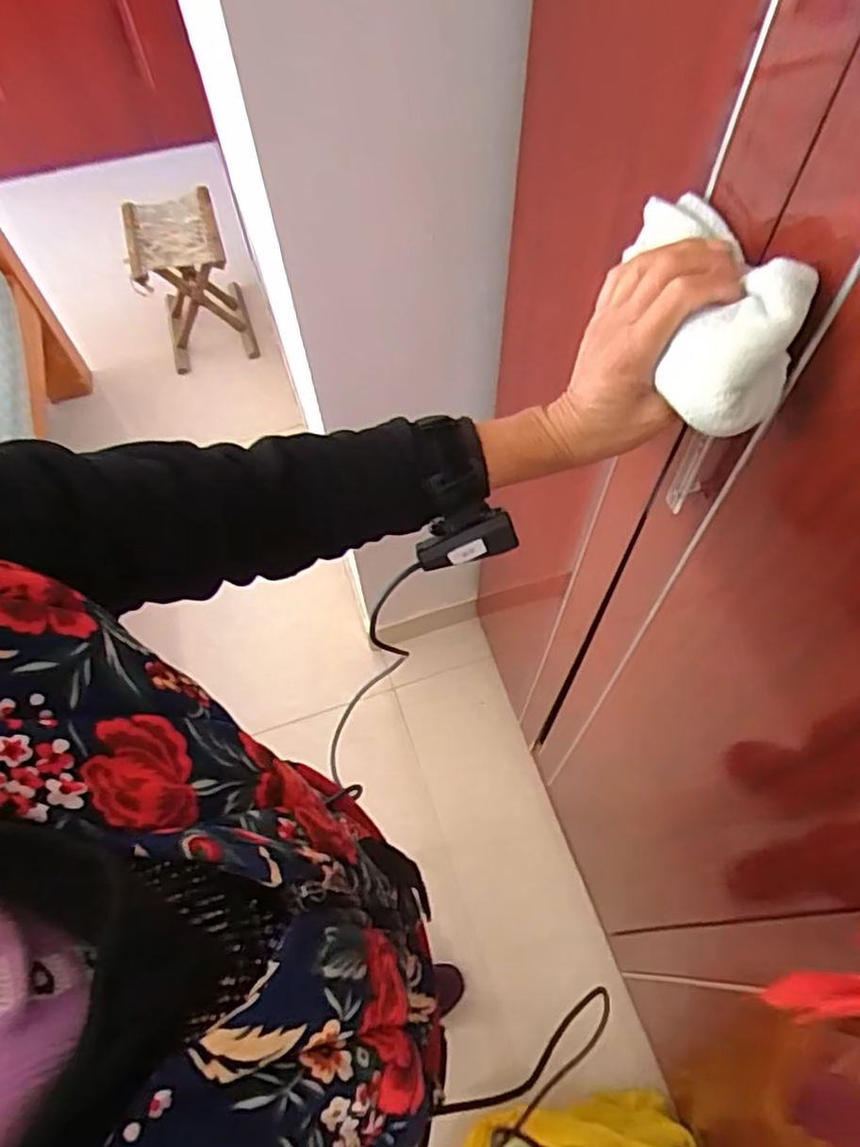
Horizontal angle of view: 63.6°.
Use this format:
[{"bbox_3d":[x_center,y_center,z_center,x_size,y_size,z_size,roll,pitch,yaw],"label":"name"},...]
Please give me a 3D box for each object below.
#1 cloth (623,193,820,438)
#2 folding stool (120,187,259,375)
[{"bbox_3d":[0.162,-0.153,0.387,0.061,0.076,0.160,-5,60,-1],"label":"cloth"},{"bbox_3d":[-0.595,-0.725,1.703,0.222,0.353,0.281,-20,62,-9],"label":"folding stool"}]

